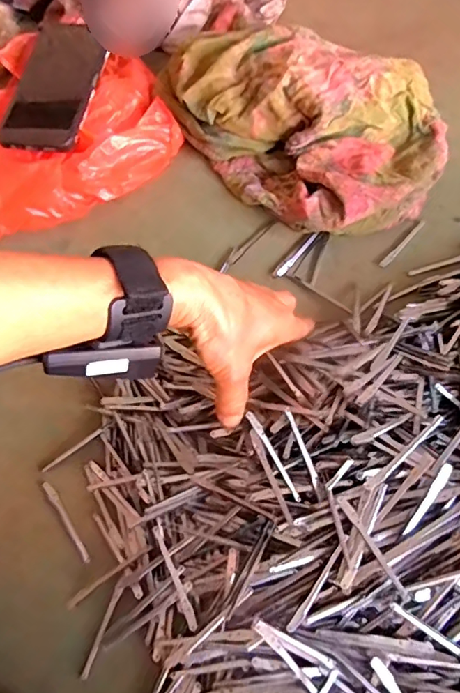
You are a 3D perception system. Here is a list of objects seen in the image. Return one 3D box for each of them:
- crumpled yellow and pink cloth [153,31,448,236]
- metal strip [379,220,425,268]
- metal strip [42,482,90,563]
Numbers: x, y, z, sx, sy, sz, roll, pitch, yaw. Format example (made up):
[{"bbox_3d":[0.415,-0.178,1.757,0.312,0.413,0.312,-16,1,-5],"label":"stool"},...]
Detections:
[{"bbox_3d":[0.080,-0.232,0.510,0.204,0.078,0.277,-33,65,-14],"label":"crumpled yellow and pink cloth"},{"bbox_3d":[0.159,-0.095,0.475,0.007,0.004,0.067,40,71,21],"label":"metal strip"},{"bbox_3d":[-0.119,0.126,0.377,0.006,0.004,0.067,-35,65,-14],"label":"metal strip"}]

